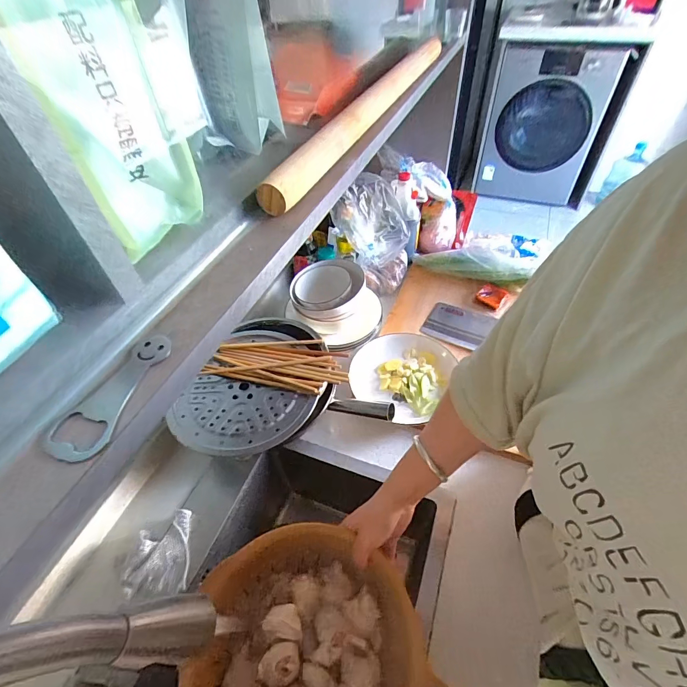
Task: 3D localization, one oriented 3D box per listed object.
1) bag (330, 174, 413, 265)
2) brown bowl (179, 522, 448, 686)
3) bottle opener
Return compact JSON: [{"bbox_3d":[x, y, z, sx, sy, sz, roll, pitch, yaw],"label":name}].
[{"bbox_3d":[0.056,-0.254,0.780,0.155,0.139,0.096,0,50,4],"label":"bag"},{"bbox_3d":[-0.041,0.322,0.397,0.244,0.079,0.227,-2,49,3],"label":"brown bowl"},{"bbox_3d":[-0.123,0.025,0.200,0.028,0.004,0.078,8,51,11],"label":"bottle opener"}]

